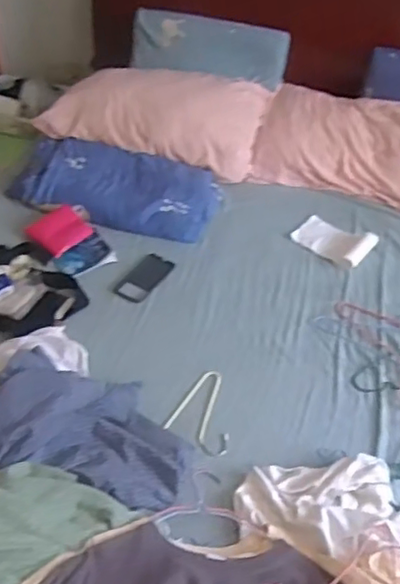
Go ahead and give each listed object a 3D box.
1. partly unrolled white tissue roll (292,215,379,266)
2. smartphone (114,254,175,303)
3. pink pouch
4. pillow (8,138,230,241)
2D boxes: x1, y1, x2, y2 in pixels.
[{"bbox_3d":[0.358,-0.145,1.631,0.196,0.030,0.137,33,51,24],"label":"partly unrolled white tissue roll"},{"bbox_3d":[-0.137,-0.034,1.494,0.080,0.013,0.165,26,49,19],"label":"smartphone"},{"bbox_3d":[-0.360,-0.165,1.557,0.131,0.044,0.146,29,50,22],"label":"pink pouch"},{"bbox_3d":[-0.230,-0.288,1.687,0.557,0.088,0.292,11,46,5],"label":"pillow"}]

